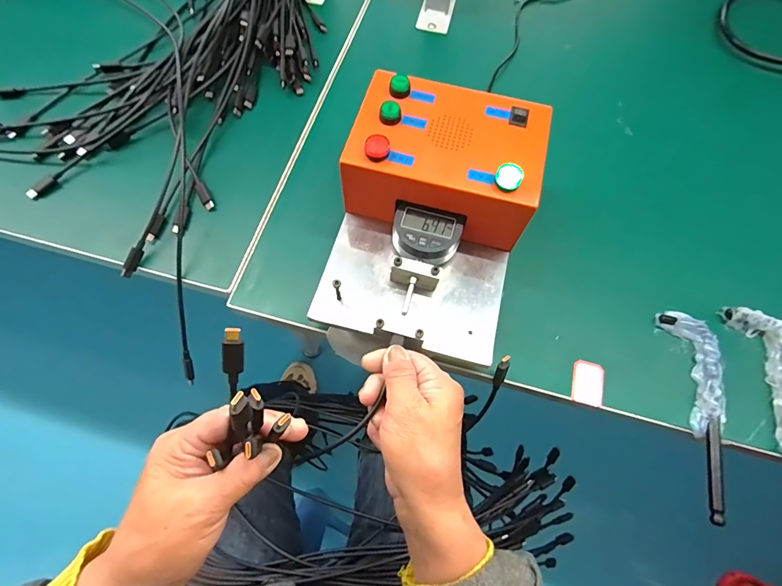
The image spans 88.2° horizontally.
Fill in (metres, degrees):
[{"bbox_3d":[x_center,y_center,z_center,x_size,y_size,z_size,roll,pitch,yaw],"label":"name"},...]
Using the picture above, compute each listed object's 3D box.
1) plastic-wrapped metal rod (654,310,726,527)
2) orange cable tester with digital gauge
[{"bbox_3d":[0.249,0.090,0.320,0.039,0.016,0.158,1,67,-1],"label":"plastic-wrapped metal rod"},{"bbox_3d":[0.031,-0.060,0.338,0.151,0.097,0.209,14,68,5],"label":"orange cable tester with digital gauge"}]

